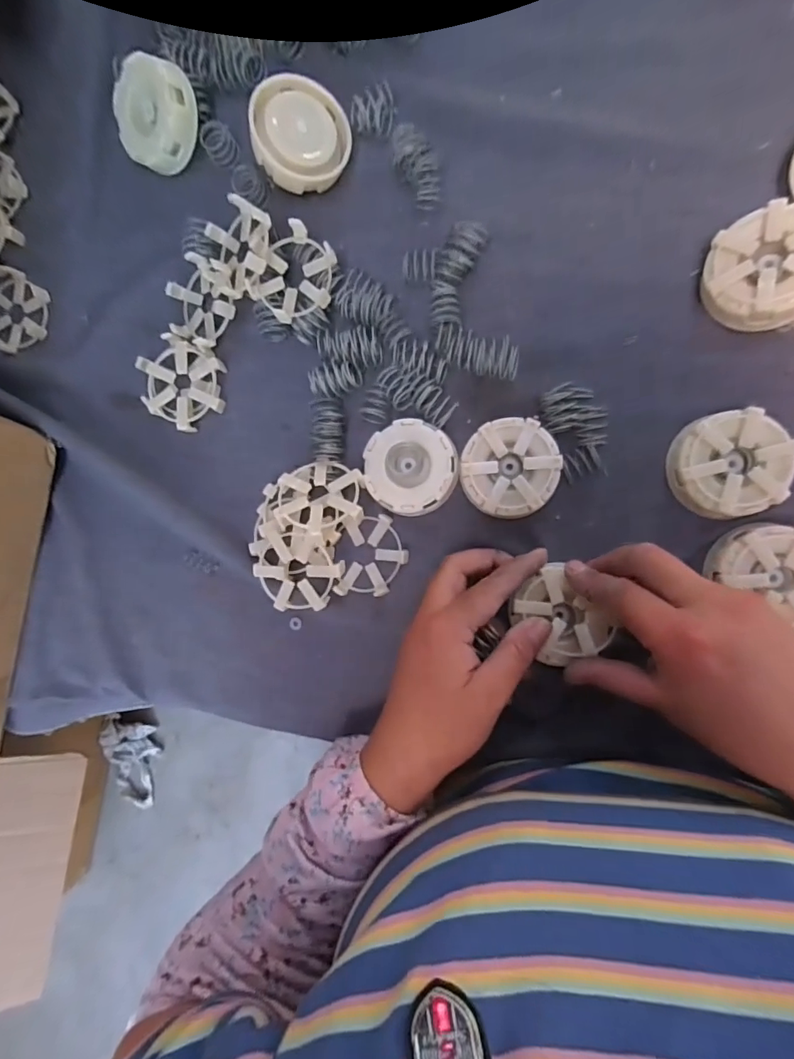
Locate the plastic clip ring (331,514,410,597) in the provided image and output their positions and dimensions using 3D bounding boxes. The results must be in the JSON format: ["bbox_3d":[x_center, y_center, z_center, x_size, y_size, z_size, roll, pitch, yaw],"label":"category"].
[{"bbox_3d":[-0.018,0.020,0.357,0.049,0.012,0.059,7,92,9],"label":"plastic clip ring"}]

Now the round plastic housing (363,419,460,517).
[{"bbox_3d":[0.010,-0.043,0.343,0.064,0.023,0.062,0,91,9],"label":"round plastic housing"}]

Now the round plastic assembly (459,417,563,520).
[{"bbox_3d":[0.076,-0.041,0.330,0.063,0.024,0.064,0,91,9],"label":"round plastic assembly"}]

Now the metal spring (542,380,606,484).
[{"bbox_3d":[0.121,-0.066,0.325,0.037,0.018,0.060,-17,89,9],"label":"metal spring"}]

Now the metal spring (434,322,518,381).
[{"bbox_3d":[0.055,-0.121,0.337,0.056,0.018,0.024,19,94,8],"label":"metal spring"}]

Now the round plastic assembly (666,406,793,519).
[{"bbox_3d":[0.208,-0.040,0.304,0.060,0.028,0.063,-6,91,9],"label":"round plastic assembly"}]

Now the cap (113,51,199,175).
[{"bbox_3d":[-0.179,-0.304,0.358,0.065,0.020,0.065,9,115,19],"label":"cap"}]

